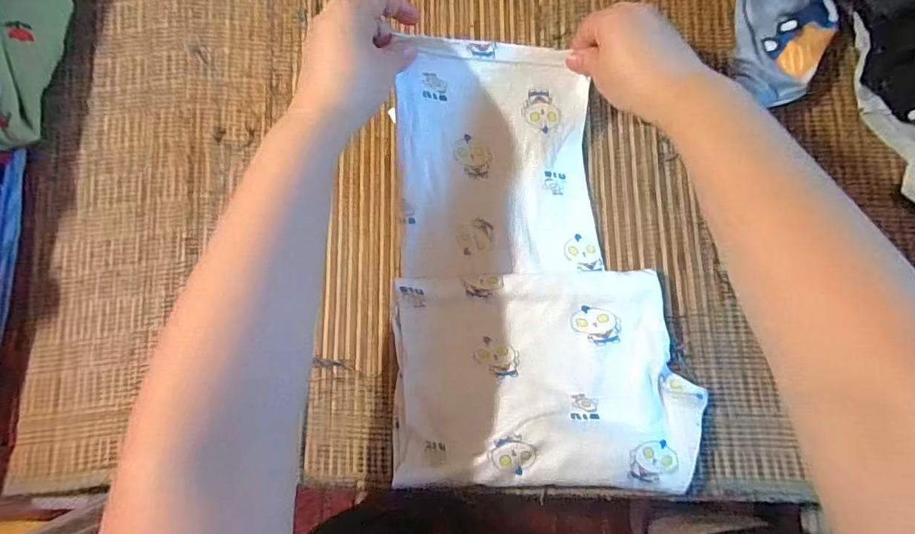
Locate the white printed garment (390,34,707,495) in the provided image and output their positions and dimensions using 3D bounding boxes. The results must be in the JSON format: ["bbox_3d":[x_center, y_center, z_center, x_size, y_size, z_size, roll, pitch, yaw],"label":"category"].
[{"bbox_3d":[0.056,-0.004,0.388,0.213,0.053,0.328,-2,83,1],"label":"white printed garment"}]

